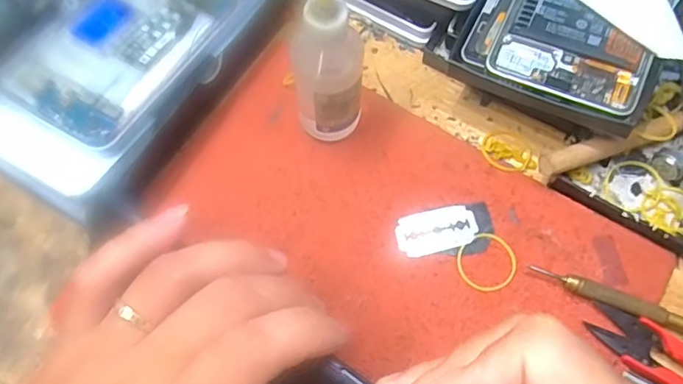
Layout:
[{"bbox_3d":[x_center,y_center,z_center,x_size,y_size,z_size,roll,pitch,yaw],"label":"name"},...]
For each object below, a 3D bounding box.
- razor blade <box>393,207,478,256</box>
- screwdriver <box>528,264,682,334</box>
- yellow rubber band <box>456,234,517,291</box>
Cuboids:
[{"bbox_3d":[0.049,0.020,0.285,0.042,0.004,0.022,-13,68,-5],"label":"razor blade"},{"bbox_3d":[0.145,0.058,0.267,0.104,0.009,0.011,18,69,7],"label":"screwdriver"},{"bbox_3d":[0.074,0.035,0.279,0.030,0.004,0.029,0,68,0],"label":"yellow rubber band"}]

